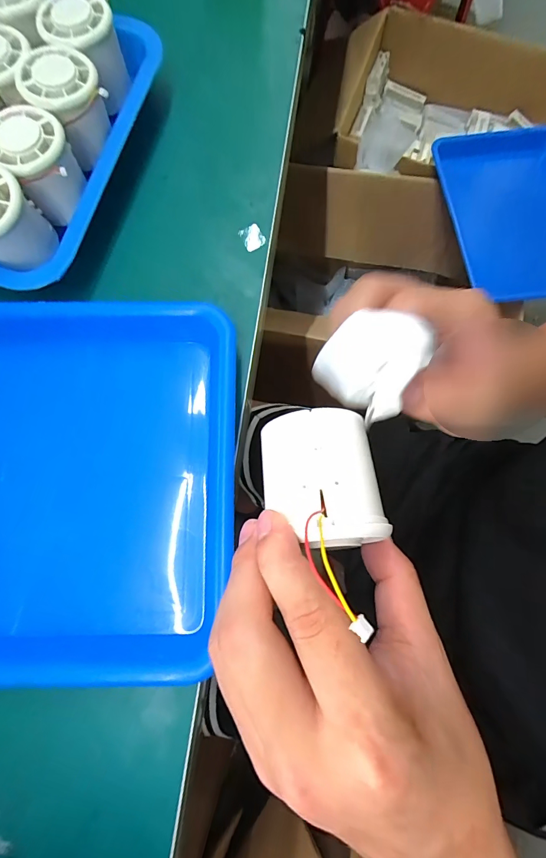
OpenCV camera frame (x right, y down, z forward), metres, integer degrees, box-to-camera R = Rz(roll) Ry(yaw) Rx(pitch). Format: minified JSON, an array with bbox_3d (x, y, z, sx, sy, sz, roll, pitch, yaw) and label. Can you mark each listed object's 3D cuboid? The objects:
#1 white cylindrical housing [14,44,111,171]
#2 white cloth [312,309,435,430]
[{"bbox_3d":[-0.156,-0.250,0.287,0.052,0.045,0.057,0,78,0],"label":"white cylindrical housing"},{"bbox_3d":[0.043,-0.030,0.163,0.044,0.031,0.034,41,81,8],"label":"white cloth"}]

